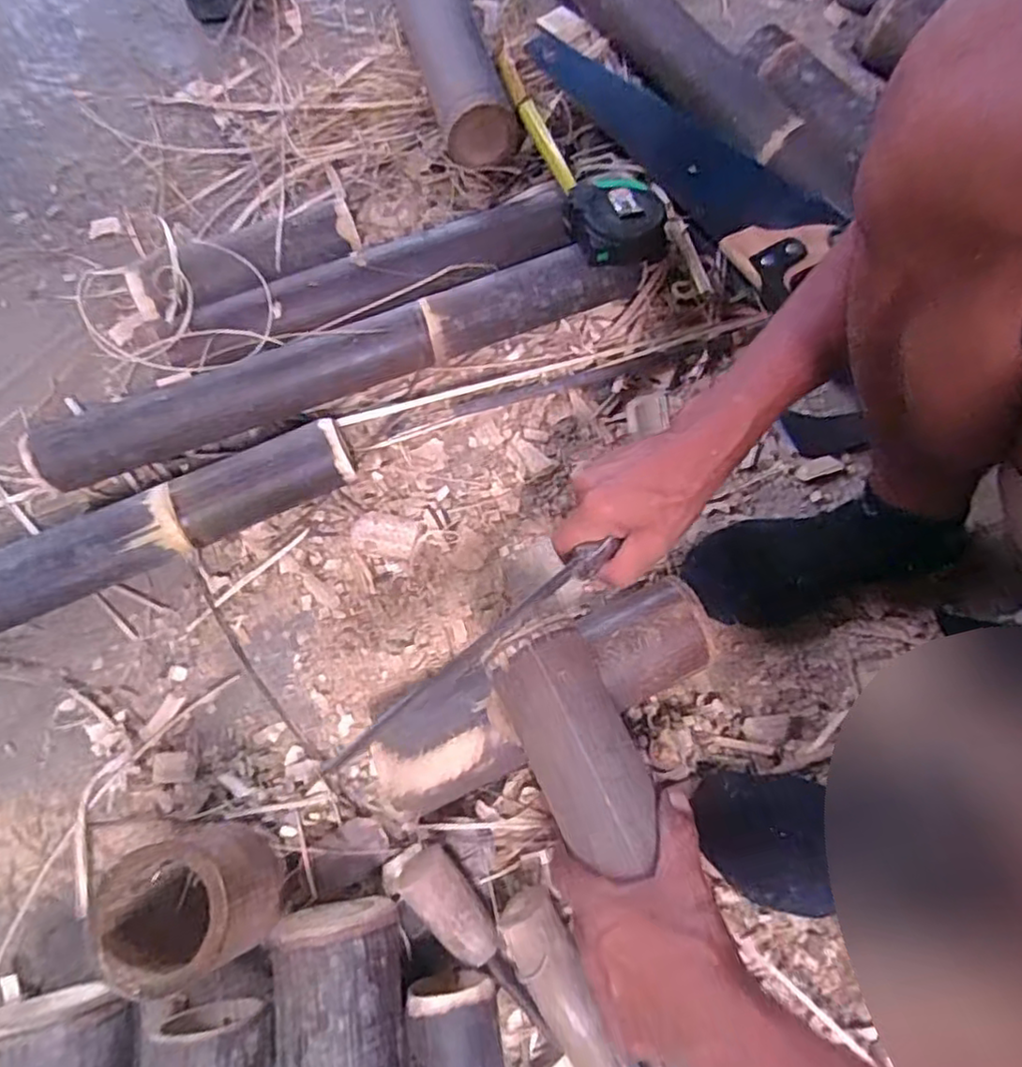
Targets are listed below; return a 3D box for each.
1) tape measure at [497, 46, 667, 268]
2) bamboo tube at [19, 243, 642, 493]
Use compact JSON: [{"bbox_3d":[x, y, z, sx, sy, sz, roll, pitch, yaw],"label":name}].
[{"bbox_3d":[0.068,-0.361,0.637,0.081,0.056,0.257,-19,74,-6],"label":"tape measure"},{"bbox_3d":[-0.154,-0.161,0.614,0.558,0.066,0.062,-21,74,-6],"label":"bamboo tube"}]

